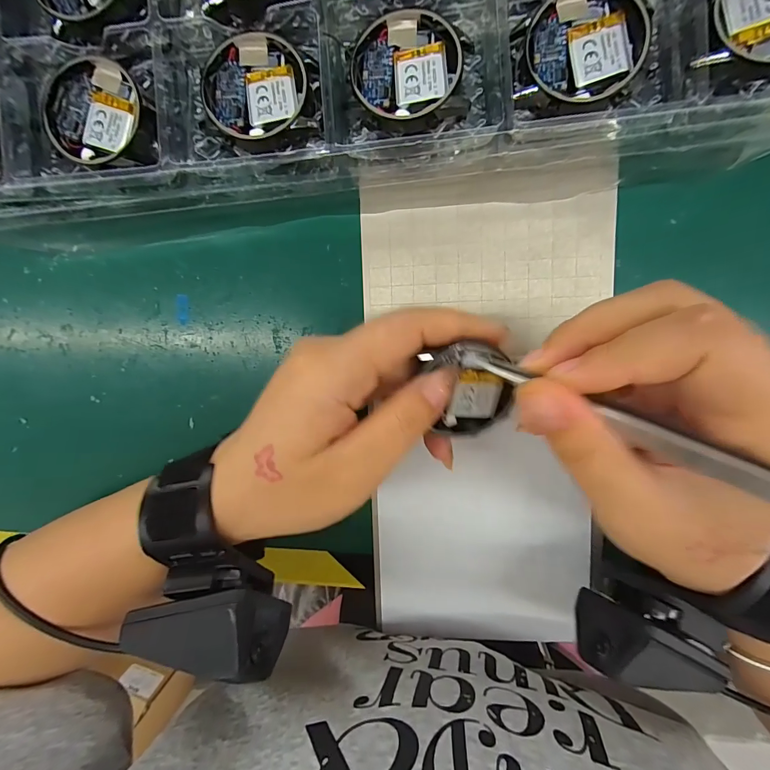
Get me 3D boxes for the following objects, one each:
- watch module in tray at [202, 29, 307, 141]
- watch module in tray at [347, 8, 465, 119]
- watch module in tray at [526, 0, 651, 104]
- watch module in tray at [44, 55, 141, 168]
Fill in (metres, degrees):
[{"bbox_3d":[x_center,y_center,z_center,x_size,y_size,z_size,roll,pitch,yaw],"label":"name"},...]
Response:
[{"bbox_3d":[-0.056,-0.128,0.157,0.042,0.010,0.042,-15,96,7],"label":"watch module in tray"},{"bbox_3d":[0.008,-0.132,0.153,0.043,0.013,0.041,2,98,5],"label":"watch module in tray"},{"bbox_3d":[0.079,-0.135,0.146,0.040,0.011,0.043,-37,93,9],"label":"watch module in tray"},{"bbox_3d":[-0.128,-0.120,0.162,0.043,0.007,0.043,29,99,1],"label":"watch module in tray"}]

